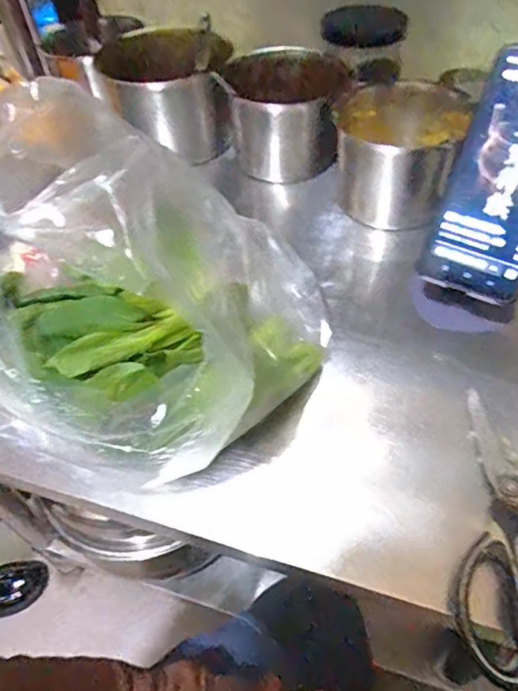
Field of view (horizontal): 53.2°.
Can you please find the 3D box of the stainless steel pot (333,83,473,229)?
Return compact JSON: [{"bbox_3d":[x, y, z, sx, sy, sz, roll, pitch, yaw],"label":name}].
[{"bbox_3d":[0.142,-0.200,0.541,0.108,0.104,0.105,-3,50,3],"label":"stainless steel pot"}]

